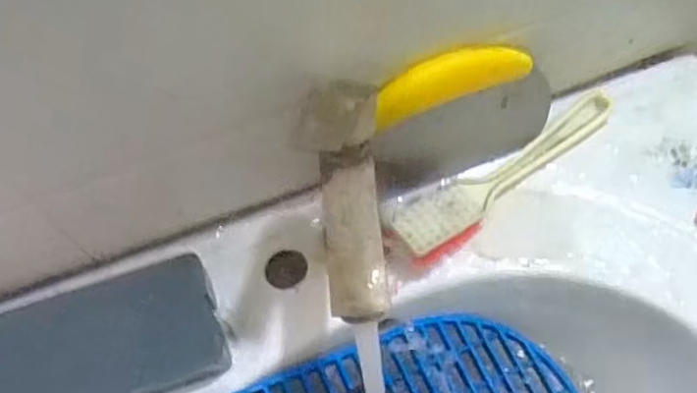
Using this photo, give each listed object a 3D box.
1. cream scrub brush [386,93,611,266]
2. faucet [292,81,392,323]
[{"bbox_3d":[0.113,-0.020,0.473,0.195,0.033,0.040,-37,68,-14],"label":"cream scrub brush"},{"bbox_3d":[0.001,0.001,0.334,0.045,0.065,0.108,-9,64,-1],"label":"faucet"}]

